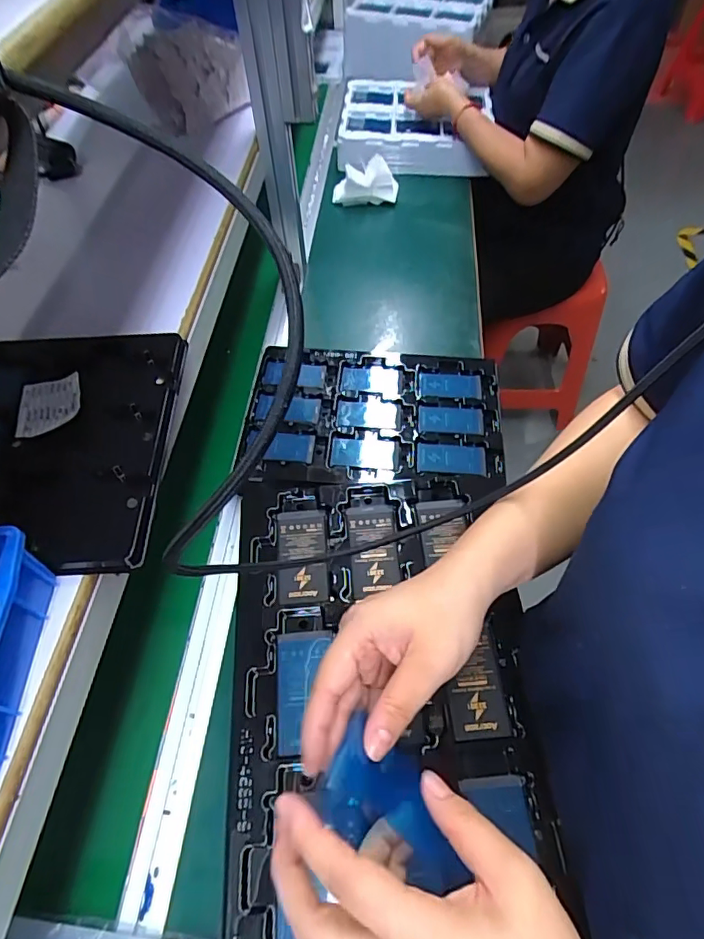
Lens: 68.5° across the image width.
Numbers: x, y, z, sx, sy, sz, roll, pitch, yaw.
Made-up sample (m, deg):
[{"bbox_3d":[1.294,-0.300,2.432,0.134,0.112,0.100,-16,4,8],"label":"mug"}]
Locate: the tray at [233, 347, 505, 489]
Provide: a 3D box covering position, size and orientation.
[{"bbox_3d":[0.028,-0.076,0.672,0.322,0.018,0.211,-4,56,0],"label":"tray"}]

